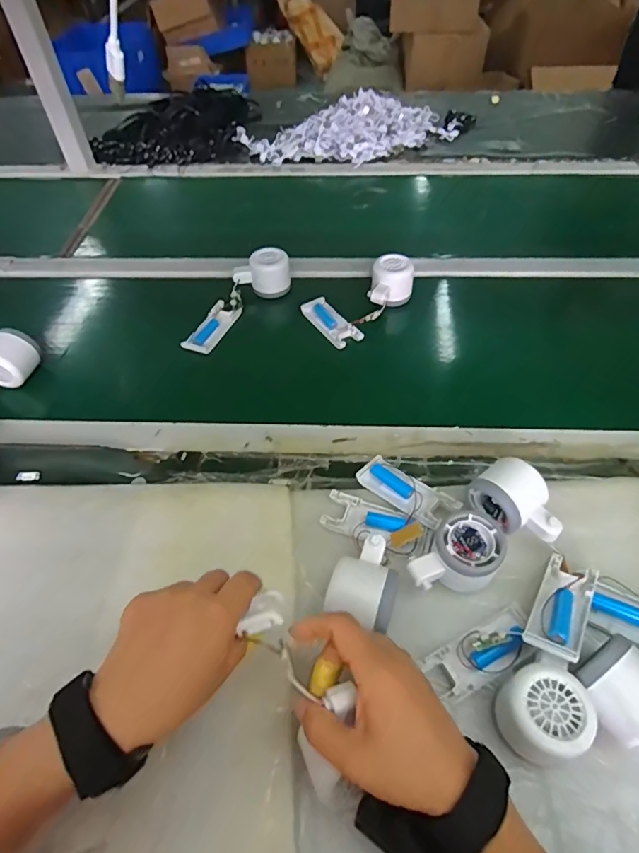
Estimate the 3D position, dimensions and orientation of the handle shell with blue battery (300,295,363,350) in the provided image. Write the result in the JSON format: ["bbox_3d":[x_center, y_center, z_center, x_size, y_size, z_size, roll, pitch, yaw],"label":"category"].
[{"bbox_3d":[0.016,-0.145,0.677,0.042,0.012,0.102,-29,56,-19],"label":"handle shell with blue battery"}]

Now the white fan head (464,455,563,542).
[{"bbox_3d":[0.187,0.074,0.459,0.061,0.046,0.084,-38,59,-24],"label":"white fan head"}]

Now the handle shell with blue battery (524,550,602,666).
[{"bbox_3d":[0.201,0.148,0.400,0.039,0.018,0.099,27,40,22],"label":"handle shell with blue battery"}]

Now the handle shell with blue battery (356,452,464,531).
[{"bbox_3d":[0.087,0.065,0.494,0.100,0.019,0.041,37,62,27],"label":"handle shell with blue battery"}]

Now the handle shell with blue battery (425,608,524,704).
[{"bbox_3d":[0.134,0.183,0.394,0.090,0.022,0.036,-25,55,-16],"label":"handle shell with blue battery"}]

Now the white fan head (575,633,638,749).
[{"bbox_3d":[0.221,0.197,0.358,0.056,0.056,0.058,-27,55,-17],"label":"white fan head"}]

